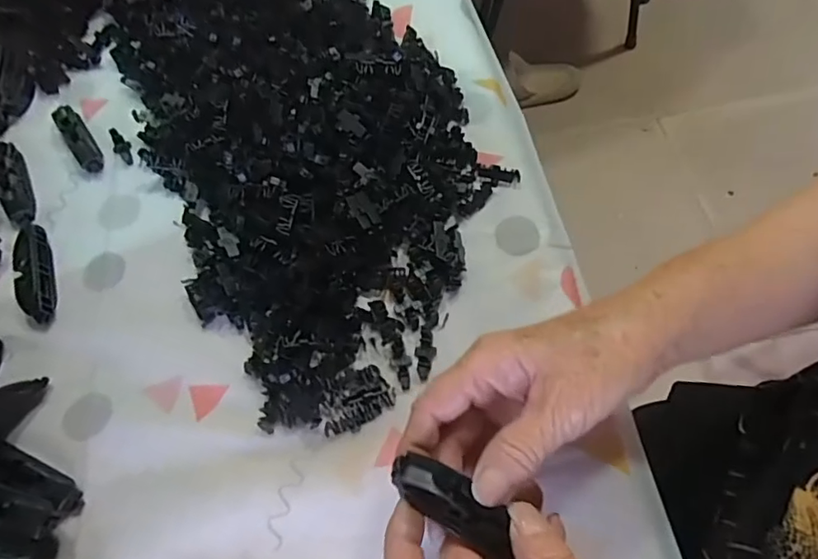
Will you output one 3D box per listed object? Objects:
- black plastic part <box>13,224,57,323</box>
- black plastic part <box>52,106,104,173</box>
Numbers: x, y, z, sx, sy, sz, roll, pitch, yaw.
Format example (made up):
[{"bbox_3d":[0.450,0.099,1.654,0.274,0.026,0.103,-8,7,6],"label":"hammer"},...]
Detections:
[{"bbox_3d":[-0.272,-0.004,0.399,0.022,0.013,0.079,-22,65,-7],"label":"black plastic part"},{"bbox_3d":[-0.271,-0.116,0.451,0.018,0.016,0.067,-35,67,-13],"label":"black plastic part"}]

